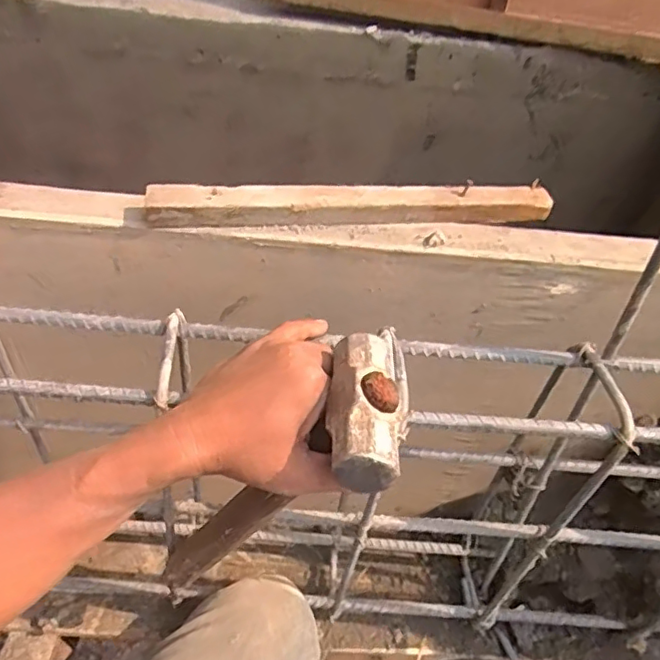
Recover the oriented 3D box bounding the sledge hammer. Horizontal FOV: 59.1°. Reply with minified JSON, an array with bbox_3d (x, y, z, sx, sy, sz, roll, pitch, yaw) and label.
[{"bbox_3d":[-0.043,0.124,0.436,0.052,0.300,0.098,26,42,-15],"label":"sledge hammer"}]

